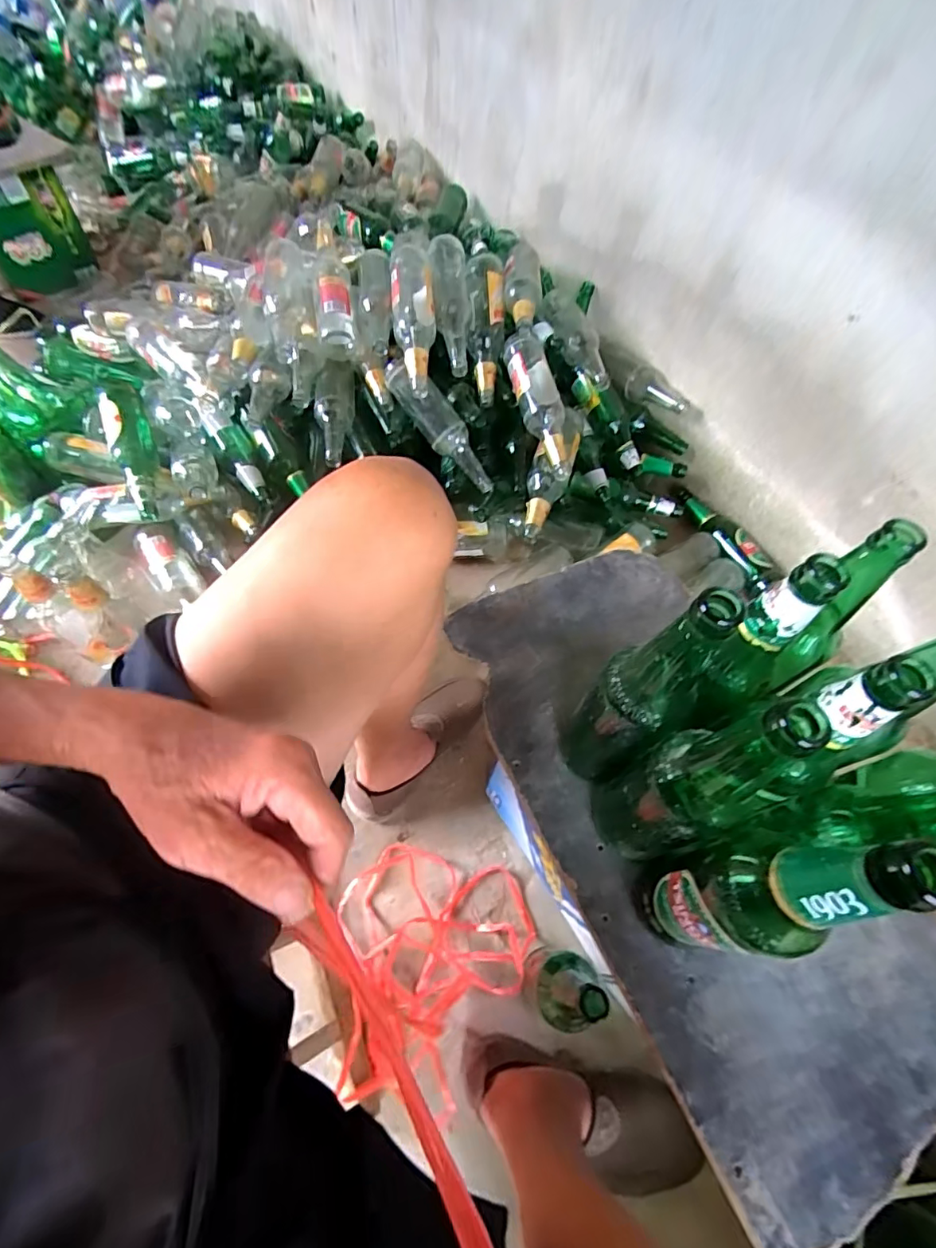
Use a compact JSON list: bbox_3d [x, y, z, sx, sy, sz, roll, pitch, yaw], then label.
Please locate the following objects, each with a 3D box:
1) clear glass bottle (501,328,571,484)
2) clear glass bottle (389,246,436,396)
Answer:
[{"bbox_3d":[0.127,-0.369,0.899,0.084,0.074,0.254,-12,76,-10],"label":"clear glass bottle"},{"bbox_3d":[-0.092,-0.521,0.881,0.072,0.085,0.283,-2,60,-5],"label":"clear glass bottle"}]

